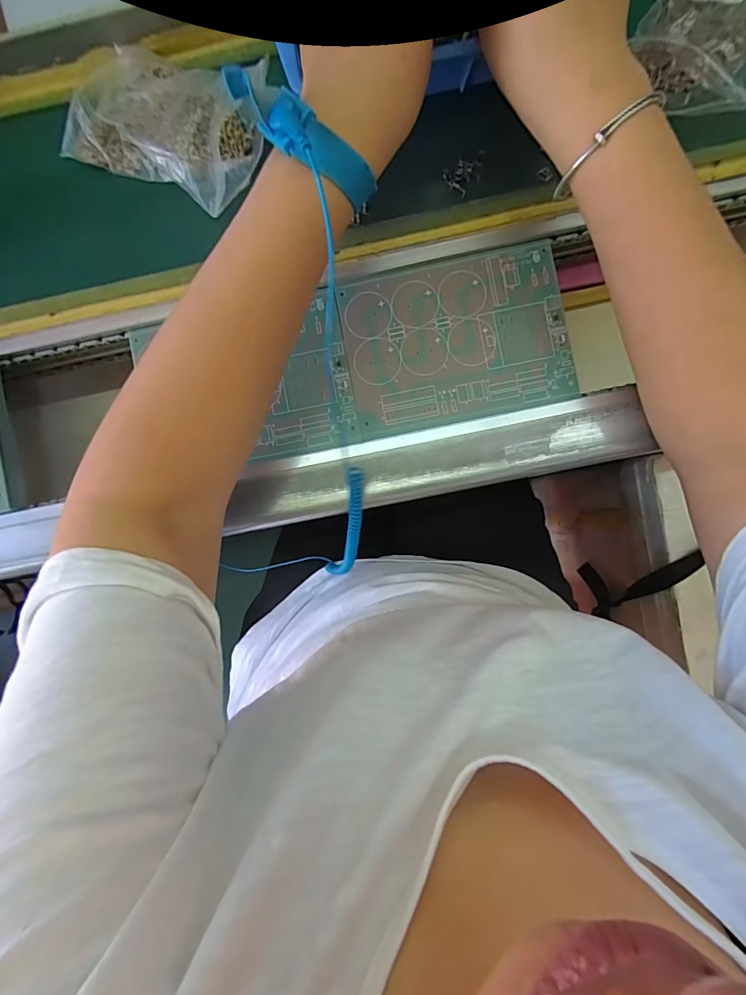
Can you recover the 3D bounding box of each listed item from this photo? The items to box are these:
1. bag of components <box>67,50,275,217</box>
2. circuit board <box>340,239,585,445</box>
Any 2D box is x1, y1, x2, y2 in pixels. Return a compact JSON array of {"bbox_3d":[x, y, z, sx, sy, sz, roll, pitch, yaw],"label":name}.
[{"bbox_3d":[-0.151,-0.281,0.327,0.139,0.028,0.096,25,91,4],"label":"bag of components"},{"bbox_3d":[0.064,-0.120,0.335,0.166,0.004,0.123,-11,87,4],"label":"circuit board"}]

